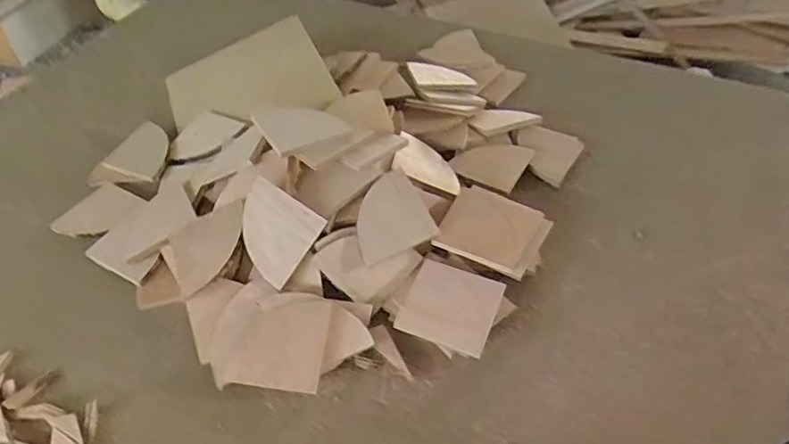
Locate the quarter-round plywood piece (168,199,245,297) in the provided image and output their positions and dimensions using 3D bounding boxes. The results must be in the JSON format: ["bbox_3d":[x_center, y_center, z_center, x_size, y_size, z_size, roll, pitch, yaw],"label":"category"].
[{"bbox_3d":[-0.213,0.029,0.686,0.098,0.009,0.092,-27,57,0],"label":"quarter-round plywood piece"}]

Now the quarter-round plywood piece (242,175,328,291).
[{"bbox_3d":[-0.144,0.011,0.691,0.095,0.013,0.097,32,79,2],"label":"quarter-round plywood piece"}]

